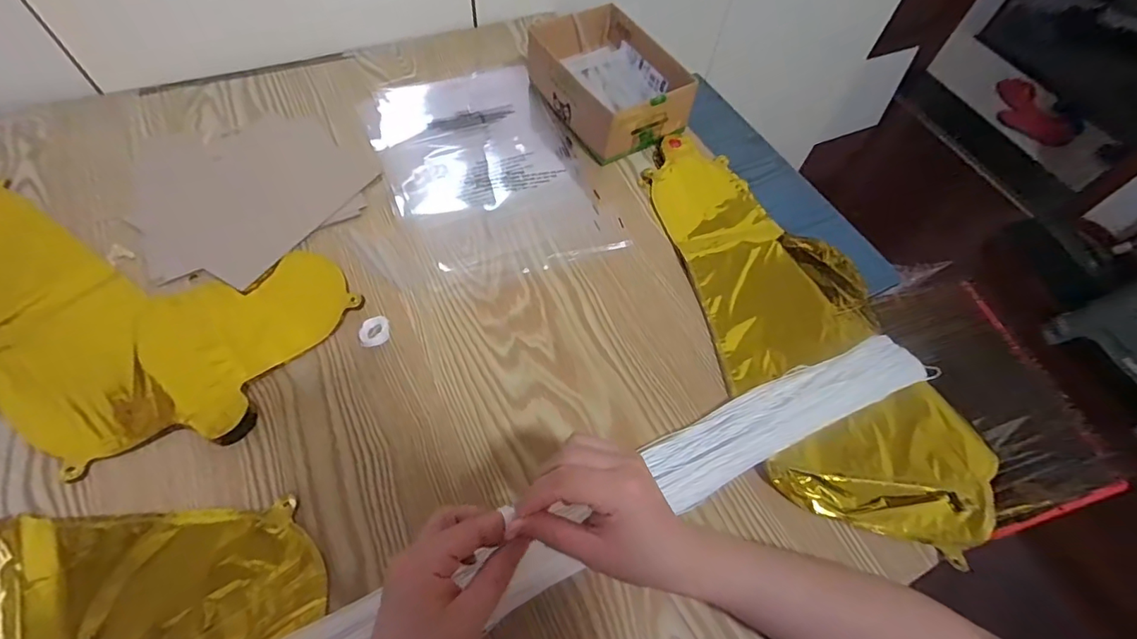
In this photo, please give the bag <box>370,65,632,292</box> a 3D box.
[{"bbox_3d":[-0.093,-0.178,0.556,0.209,0.007,0.304,-18,63,-14],"label":"bag"}]

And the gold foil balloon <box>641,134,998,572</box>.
[{"bbox_3d":[0.222,-0.015,0.481,0.195,0.015,0.451,-13,62,-12],"label":"gold foil balloon"}]

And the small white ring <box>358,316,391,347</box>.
[{"bbox_3d":[-0.173,0.010,0.440,0.026,0.008,0.028,2,60,-3],"label":"small white ring"}]

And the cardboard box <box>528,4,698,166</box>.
[{"bbox_3d":[0.047,-0.281,0.590,0.125,0.069,0.186,-25,65,-17],"label":"cardboard box"}]

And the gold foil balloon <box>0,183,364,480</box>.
[{"bbox_3d":[-0.415,-0.036,0.446,0.389,0.008,0.231,30,62,12],"label":"gold foil balloon"}]

